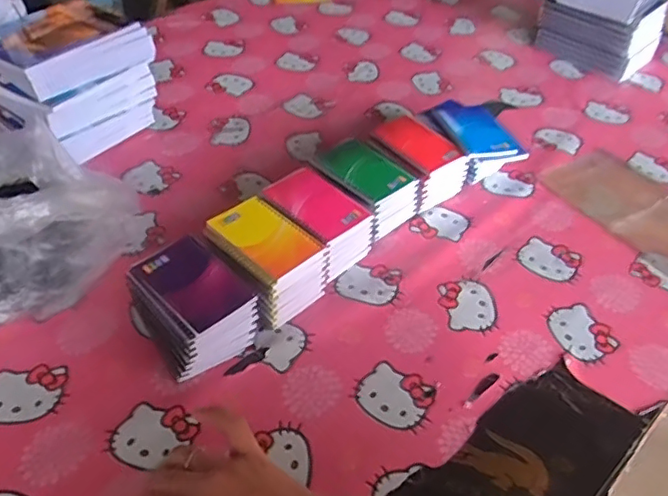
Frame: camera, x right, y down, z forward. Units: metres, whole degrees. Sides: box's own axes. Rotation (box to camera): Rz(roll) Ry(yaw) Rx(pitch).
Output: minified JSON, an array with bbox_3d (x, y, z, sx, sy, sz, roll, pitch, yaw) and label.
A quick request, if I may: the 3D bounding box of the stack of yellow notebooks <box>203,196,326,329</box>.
[{"bbox_3d":[-0.084,0.015,0.733,0.133,0.088,0.096,34,52,28],"label":"stack of yellow notebooks"}]

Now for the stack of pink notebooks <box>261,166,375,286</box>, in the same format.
[{"bbox_3d":[-0.023,-0.032,0.791,0.135,0.076,0.096,34,52,29],"label":"stack of pink notebooks"}]

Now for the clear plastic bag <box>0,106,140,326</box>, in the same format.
[{"bbox_3d":[-0.396,-0.030,0.711,0.273,0.158,0.246,11,44,8],"label":"clear plastic bag"}]

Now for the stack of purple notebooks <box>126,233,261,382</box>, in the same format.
[{"bbox_3d":[-0.157,0.065,0.675,0.101,0.086,0.120,-28,52,-28],"label":"stack of purple notebooks"}]

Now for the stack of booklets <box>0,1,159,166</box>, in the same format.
[{"bbox_3d":[-0.408,-0.254,0.930,0.167,0.172,0.211,23,47,20],"label":"stack of booklets"}]

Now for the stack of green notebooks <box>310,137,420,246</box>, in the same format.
[{"bbox_3d":[0.049,-0.085,0.835,0.097,0.096,0.119,-30,53,-30],"label":"stack of green notebooks"}]

